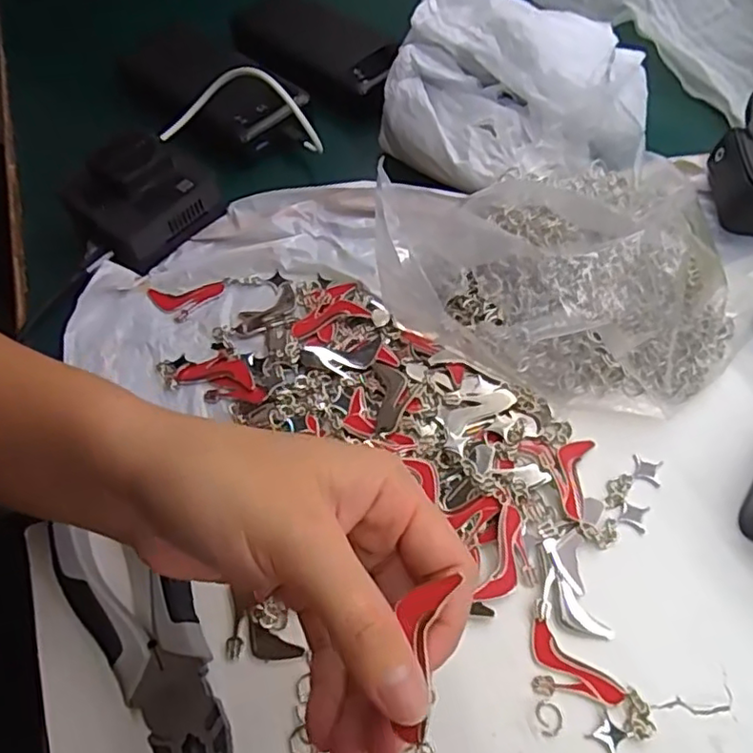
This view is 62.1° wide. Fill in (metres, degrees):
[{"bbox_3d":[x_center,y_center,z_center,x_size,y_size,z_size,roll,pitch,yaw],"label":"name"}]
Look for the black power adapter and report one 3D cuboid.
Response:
[{"bbox_3d":[-0.151,-0.115,0.397,0.064,0.046,0.077,32,64,20],"label":"black power adapter"}]

